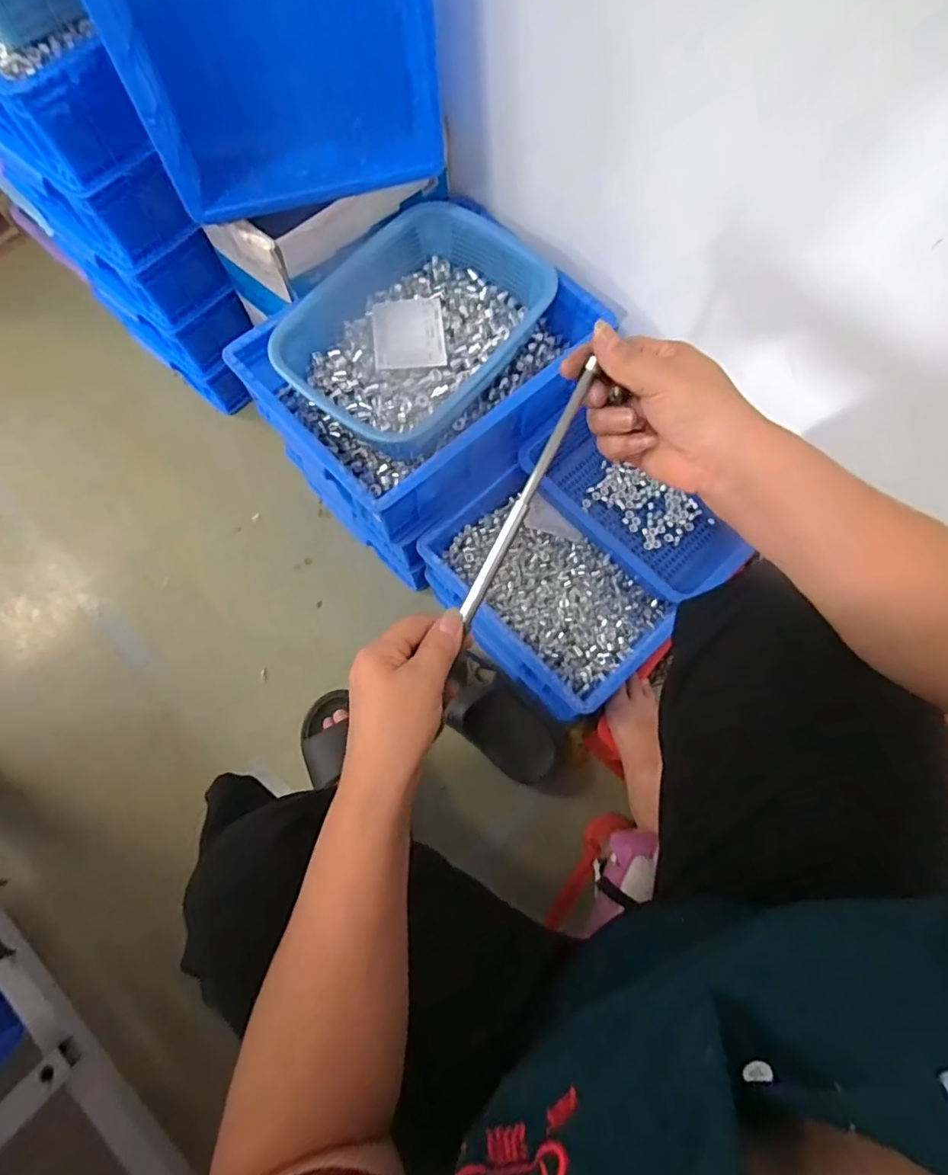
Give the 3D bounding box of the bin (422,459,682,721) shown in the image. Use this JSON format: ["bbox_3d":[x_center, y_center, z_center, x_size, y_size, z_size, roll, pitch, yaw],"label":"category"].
[{"bbox_3d":[0.094,0.005,0.782,0.228,0.120,0.312,-43,76,-14],"label":"bin"}]

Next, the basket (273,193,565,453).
[{"bbox_3d":[-0.082,-0.337,0.742,0.243,0.084,0.330,42,76,13],"label":"basket"}]

